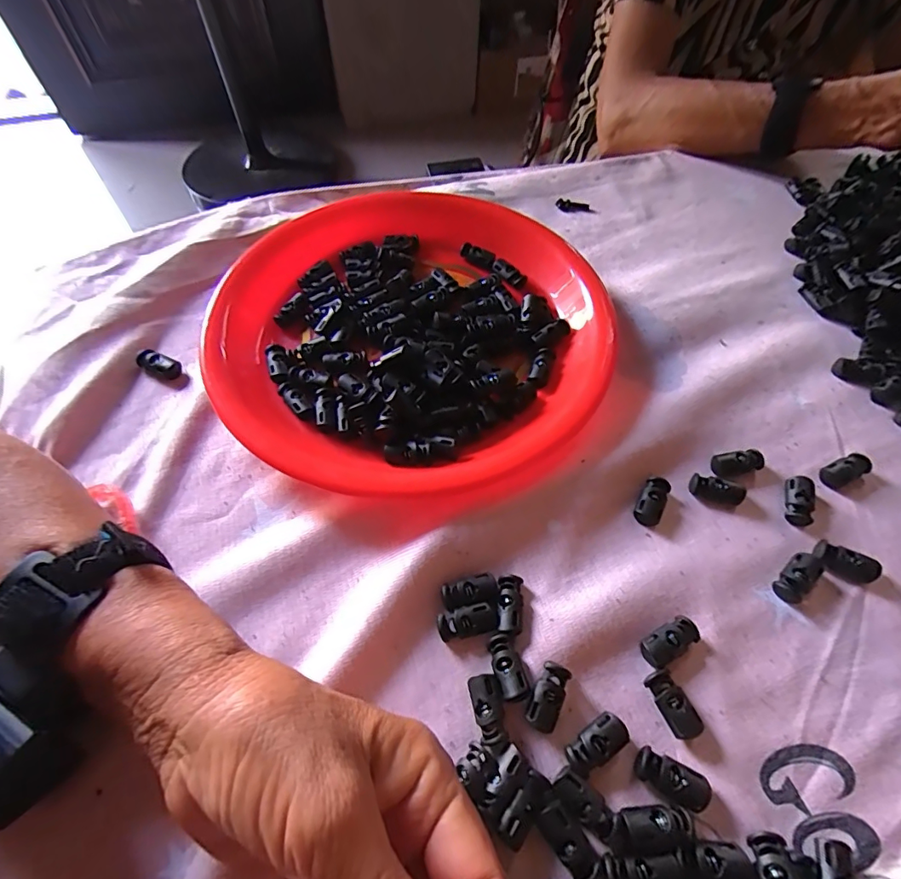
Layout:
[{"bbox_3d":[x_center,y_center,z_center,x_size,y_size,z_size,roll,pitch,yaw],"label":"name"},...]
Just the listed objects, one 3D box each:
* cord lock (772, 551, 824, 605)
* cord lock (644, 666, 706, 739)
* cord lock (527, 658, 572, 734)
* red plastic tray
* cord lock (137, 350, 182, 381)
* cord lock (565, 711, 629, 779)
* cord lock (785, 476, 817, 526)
[{"bbox_3d":[0.179,0.071,0.245,0.030,0.007,0.015,-35,64,-19],"label":"cord lock"},{"bbox_3d":[0.100,0.119,0.214,0.013,0.008,0.027,-21,60,-12],"label":"cord lock"},{"bbox_3d":[0.044,0.115,0.213,0.013,0.011,0.027,23,61,14],"label":"cord lock"},{"bbox_3d":[-0.021,-0.082,0.321,0.256,0.027,0.258,-18,60,-10],"label":"red plastic tray"},{"bbox_3d":[-0.190,-0.048,0.309,0.026,0.010,0.014,22,61,14],"label":"cord lock"},{"bbox_3d":[0.063,0.132,0.205,0.028,0.010,0.014,-31,63,-17],"label":"cord lock"},{"bbox_3d":[0.195,0.034,0.267,0.015,0.009,0.027,11,59,7],"label":"cord lock"}]

